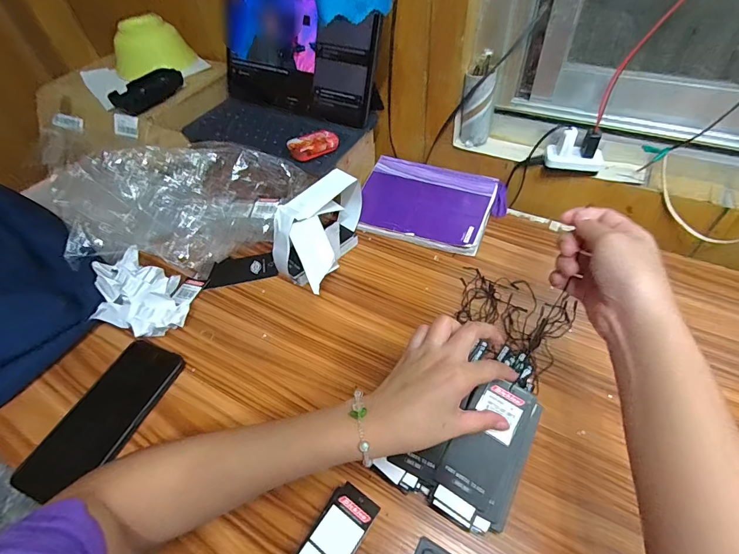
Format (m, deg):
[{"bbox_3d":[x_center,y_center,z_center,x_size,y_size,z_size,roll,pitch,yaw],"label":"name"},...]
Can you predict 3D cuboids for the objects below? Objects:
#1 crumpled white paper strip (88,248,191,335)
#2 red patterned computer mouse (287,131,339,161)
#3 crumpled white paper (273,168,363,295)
[{"bbox_3d":[-0.295,0.027,0.489,0.096,0.059,0.128,-38,56,-25],"label":"crumpled white paper strip"},{"bbox_3d":[-0.079,-0.183,0.533,0.067,0.019,0.046,-31,53,-20],"label":"red patterned computer mouse"},{"bbox_3d":[-0.074,-0.059,0.520,0.087,0.102,0.177,9,51,13],"label":"crumpled white paper"}]

